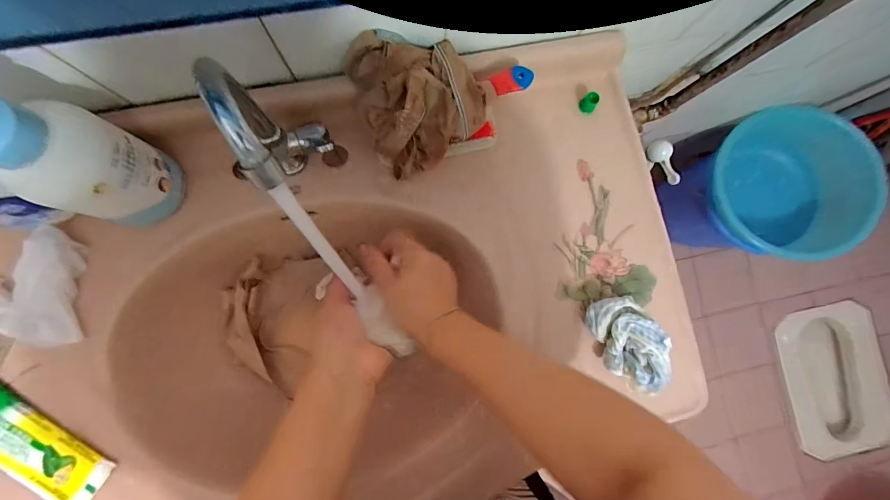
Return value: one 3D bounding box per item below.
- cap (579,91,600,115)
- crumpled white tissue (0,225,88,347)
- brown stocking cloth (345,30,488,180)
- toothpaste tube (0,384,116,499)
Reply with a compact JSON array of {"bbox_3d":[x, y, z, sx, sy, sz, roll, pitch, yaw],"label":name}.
[{"bbox_3d":[0.172,-0.174,0.451,0.017,0.018,0.018,0,85,-5],"label":"cap"},{"bbox_3d":[-0.404,0.037,0.367,0.084,0.034,0.111,-3,85,-6],"label":"crumpled white tissue"},{"bbox_3d":[-0.023,-0.144,0.368,0.123,0.053,0.131,-13,109,7],"label":"brown stocking cloth"},{"bbox_3d":[-0.418,0.176,0.362,0.198,0.032,0.057,36,83,-1],"label":"toothpaste tube"}]

